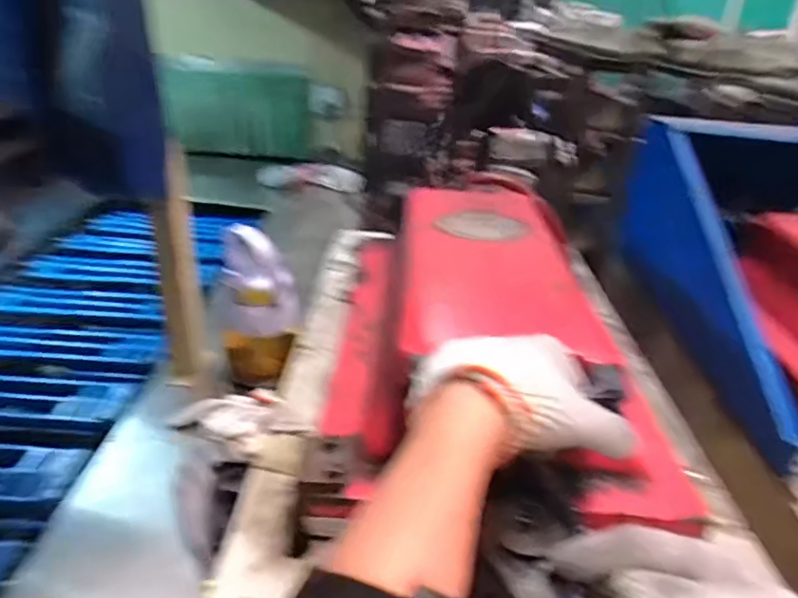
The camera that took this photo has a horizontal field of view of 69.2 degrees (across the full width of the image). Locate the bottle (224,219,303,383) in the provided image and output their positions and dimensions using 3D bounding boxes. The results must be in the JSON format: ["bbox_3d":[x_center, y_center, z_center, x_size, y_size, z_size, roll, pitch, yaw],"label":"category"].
[{"bbox_3d":[-0.195,0.004,0.808,0.100,0.213,0.093,-6,30,-17],"label":"bottle"}]

